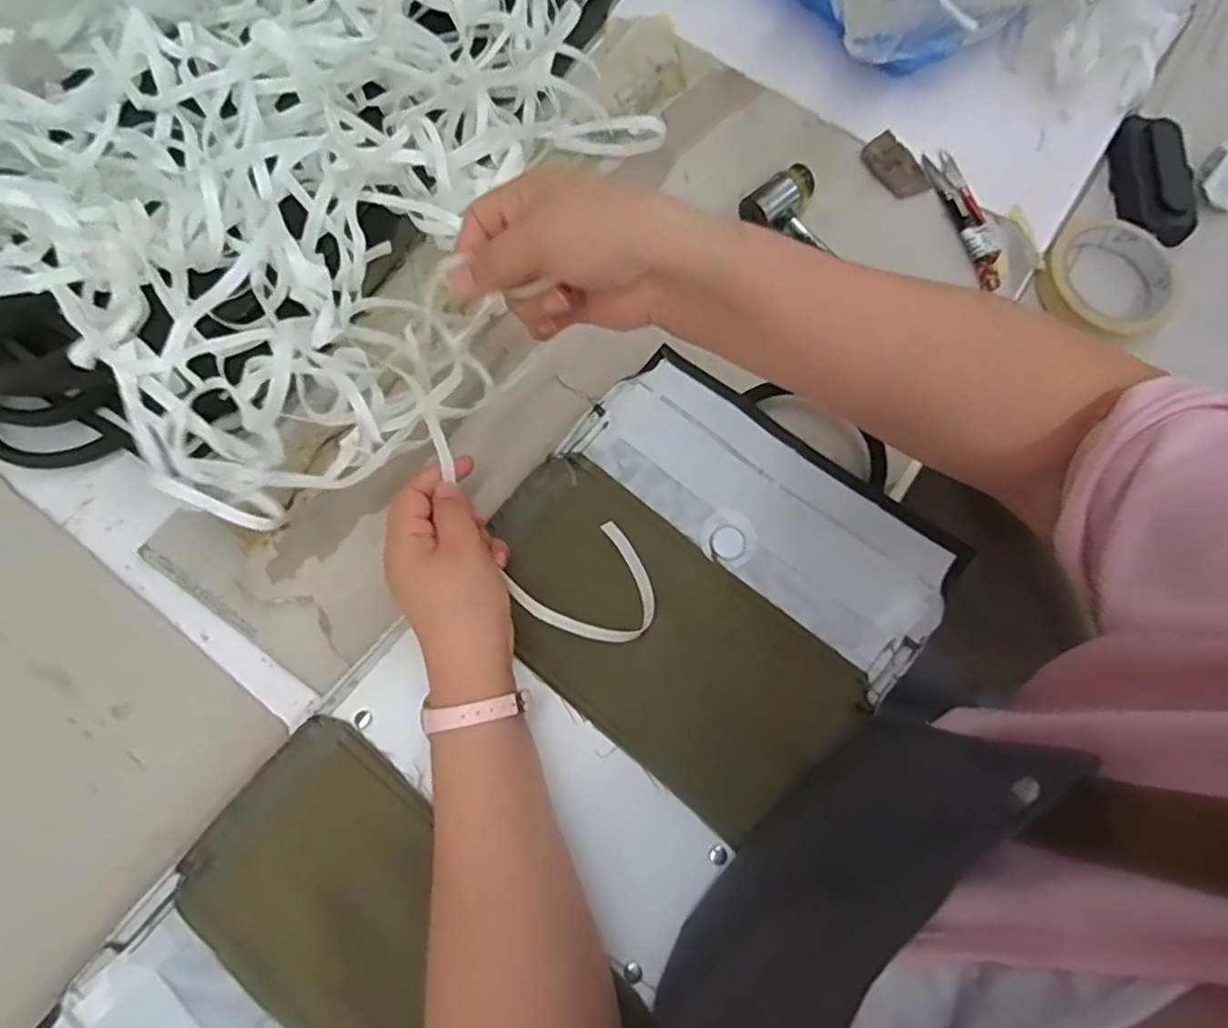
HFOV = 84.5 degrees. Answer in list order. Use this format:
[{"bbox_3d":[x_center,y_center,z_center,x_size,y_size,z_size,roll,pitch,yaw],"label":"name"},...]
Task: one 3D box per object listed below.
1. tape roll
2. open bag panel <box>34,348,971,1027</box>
[{"bbox_3d":[0.365,-0.171,0.500,0.092,0.028,0.087,0,74,-1],"label":"tape roll"},{"bbox_3d":[-0.046,0.149,0.371,0.230,0.036,0.528,39,77,9],"label":"open bag panel"}]

